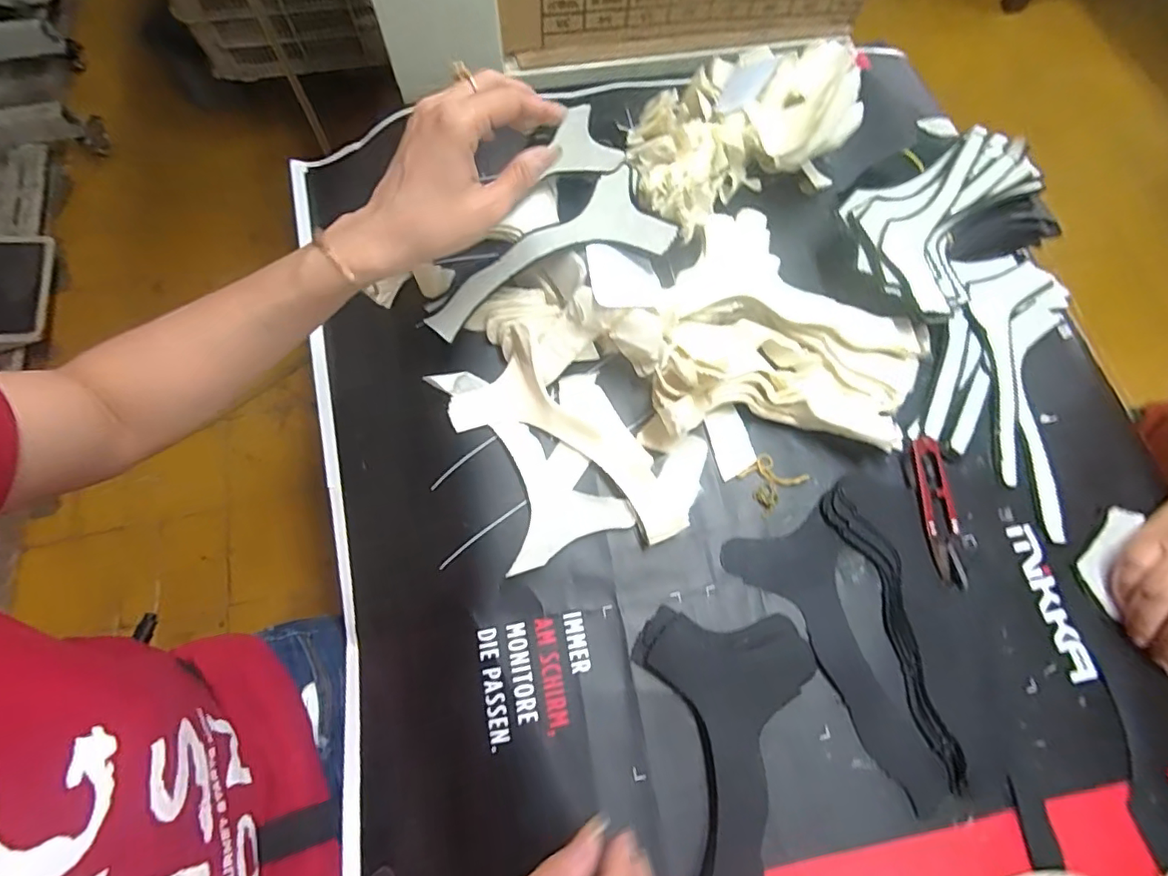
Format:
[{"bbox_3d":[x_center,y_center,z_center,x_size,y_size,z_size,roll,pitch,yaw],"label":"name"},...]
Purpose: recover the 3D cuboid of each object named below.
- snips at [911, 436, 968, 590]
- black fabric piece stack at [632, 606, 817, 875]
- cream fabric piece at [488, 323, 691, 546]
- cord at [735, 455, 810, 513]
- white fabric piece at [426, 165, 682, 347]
[{"bbox_3d":[0.248,0.051,0.385,0.022,0.017,0.103,-6,70,-4],"label":"snips"},{"bbox_3d":[0.086,0.207,0.324,0.105,0.011,0.193,4,70,0],"label":"black fabric piece stack"},{"bbox_3d":[0.000,0.004,0.384,0.175,0.026,0.052,44,80,11],"label":"cream fabric piece"},{"bbox_3d":[0.135,0.029,0.395,0.040,0.006,0.033,-35,75,-13],"label":"cord"},{"bbox_3d":[-0.034,-0.132,0.402,0.180,0.010,0.078,-25,72,3],"label":"white fabric piece"}]

